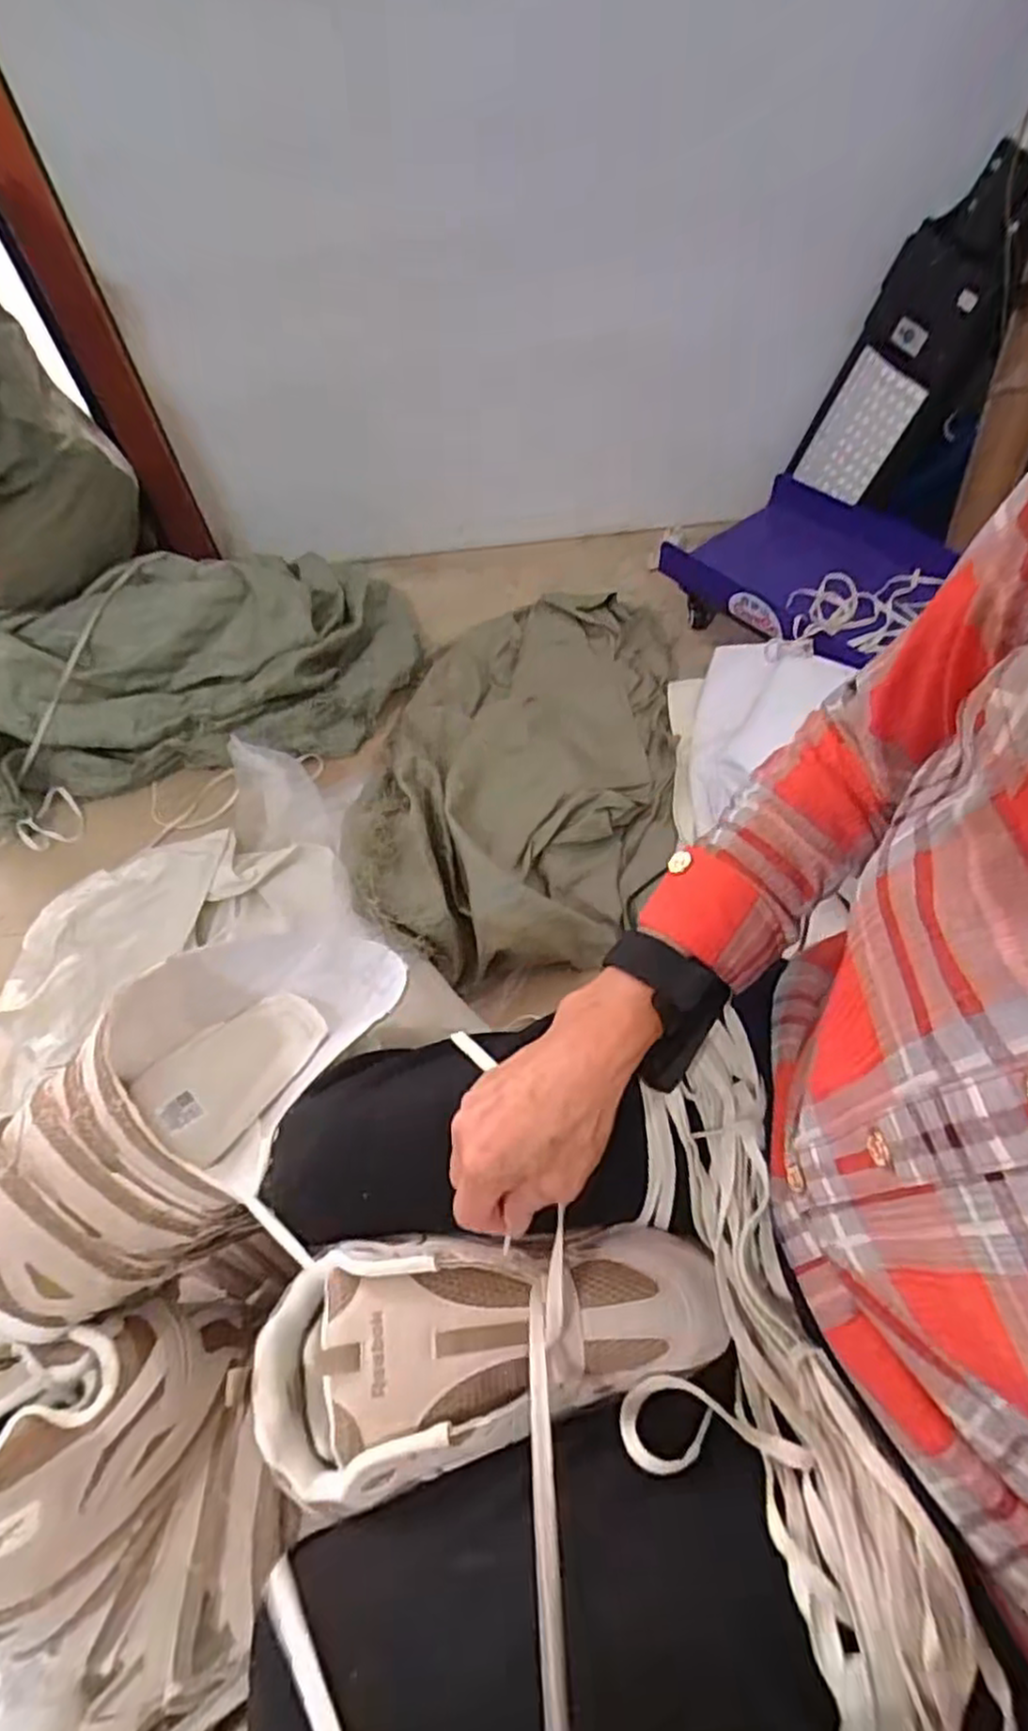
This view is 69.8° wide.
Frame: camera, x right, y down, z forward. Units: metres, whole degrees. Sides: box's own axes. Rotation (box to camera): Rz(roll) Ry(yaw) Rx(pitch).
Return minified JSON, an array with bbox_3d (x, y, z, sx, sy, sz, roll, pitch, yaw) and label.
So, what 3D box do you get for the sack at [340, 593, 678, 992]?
[{"bbox_3d":[0.015,-0.167,1.019,0.407,0.110,0.676,1,57,5],"label":"sack"}]

